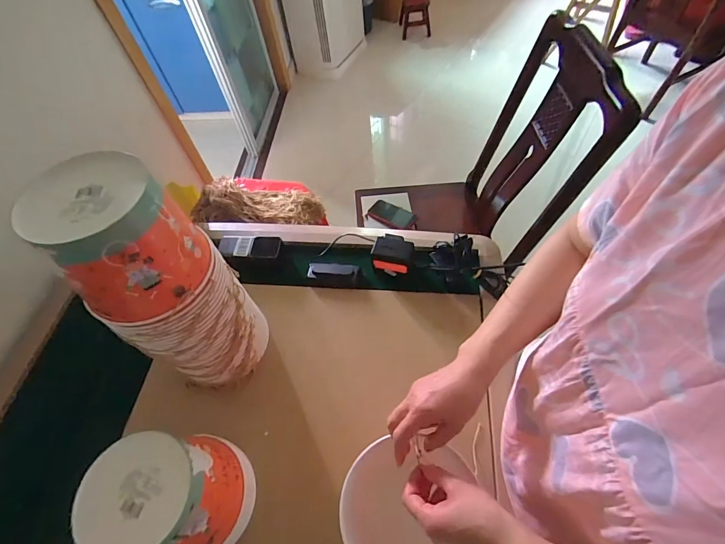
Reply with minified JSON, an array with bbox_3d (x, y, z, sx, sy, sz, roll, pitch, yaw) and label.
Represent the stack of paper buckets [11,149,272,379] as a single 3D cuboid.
[{"bbox_3d":[-0.255,0.030,0.516,0.130,0.366,0.148,35,66,24],"label":"stack of paper buckets"}]

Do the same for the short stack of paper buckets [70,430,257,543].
[{"bbox_3d":[-0.228,0.283,0.475,0.142,0.168,0.141,9,58,11],"label":"short stack of paper buckets"}]

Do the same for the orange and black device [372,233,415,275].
[{"bbox_3d":[0.060,-0.033,0.724,0.076,0.055,0.059,11,59,12],"label":"orange and black device"}]

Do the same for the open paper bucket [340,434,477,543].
[{"bbox_3d":[0.057,0.302,0.465,0.152,0.126,0.156,5,57,8],"label":"open paper bucket"}]

